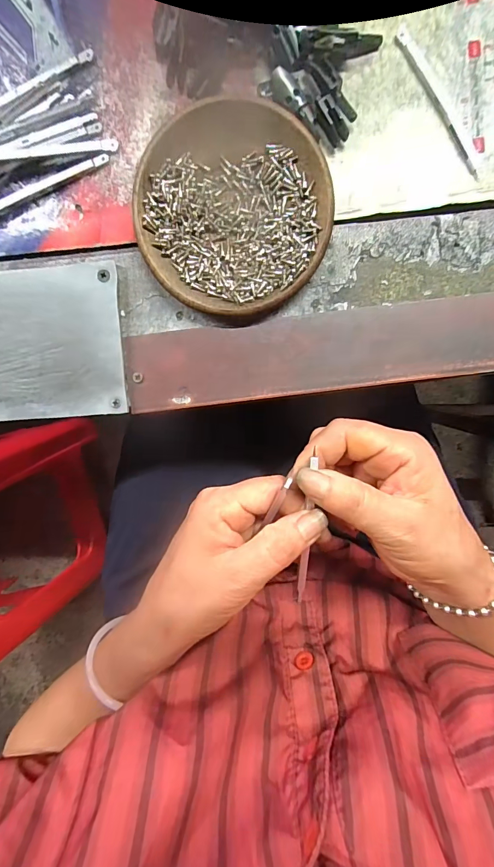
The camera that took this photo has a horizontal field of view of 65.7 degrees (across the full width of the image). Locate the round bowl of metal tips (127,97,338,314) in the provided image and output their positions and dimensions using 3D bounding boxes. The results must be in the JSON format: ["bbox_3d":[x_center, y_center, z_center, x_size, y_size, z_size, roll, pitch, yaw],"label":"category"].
[{"bbox_3d":[-0.008,-0.131,0.229,0.113,0.020,0.109,0,96,1],"label":"round bowl of metal tips"}]

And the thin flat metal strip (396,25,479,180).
[{"bbox_3d":[0.115,-0.196,0.226,0.007,0.004,0.097,-31,95,4],"label":"thin flat metal strip"}]

